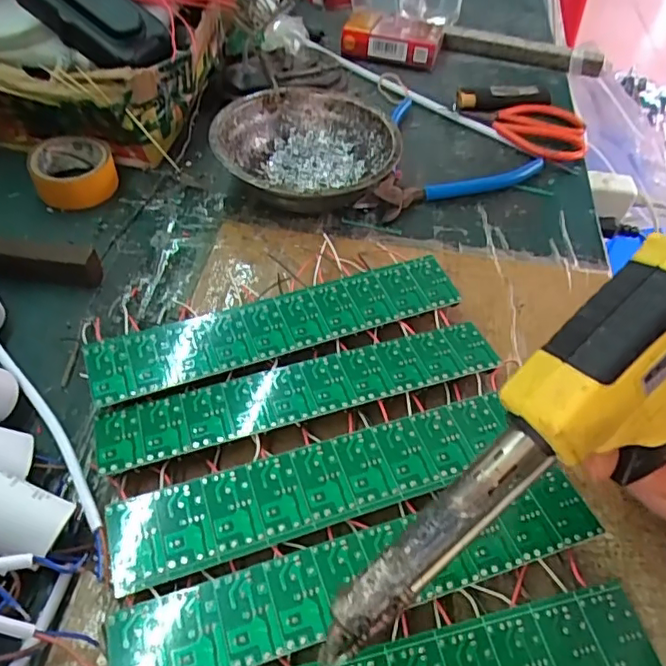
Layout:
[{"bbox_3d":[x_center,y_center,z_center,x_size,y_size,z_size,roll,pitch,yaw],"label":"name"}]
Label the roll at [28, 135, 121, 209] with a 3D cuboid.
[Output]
[{"bbox_3d":[-0.175,-0.110,0.385,0.052,0.025,0.048,-18,55,-18],"label":"roll"}]

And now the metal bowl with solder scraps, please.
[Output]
[{"bbox_3d":[-0.019,-0.121,0.396,0.119,0.040,0.118,2,51,-3],"label":"metal bowl with solder scraps"}]

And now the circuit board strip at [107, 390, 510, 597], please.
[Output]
[{"bbox_3d":[-0.002,0.066,0.254,0.185,0.004,0.039,-14,53,-15],"label":"circuit board strip"}]

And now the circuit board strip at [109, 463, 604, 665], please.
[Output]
[{"bbox_3d":[0.015,0.097,0.229,0.200,0.005,0.036,-13,53,-15],"label":"circuit board strip"}]

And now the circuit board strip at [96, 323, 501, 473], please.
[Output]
[{"bbox_3d":[-0.014,0.030,0.291,0.198,0.019,0.038,-12,53,-14],"label":"circuit board strip"}]

